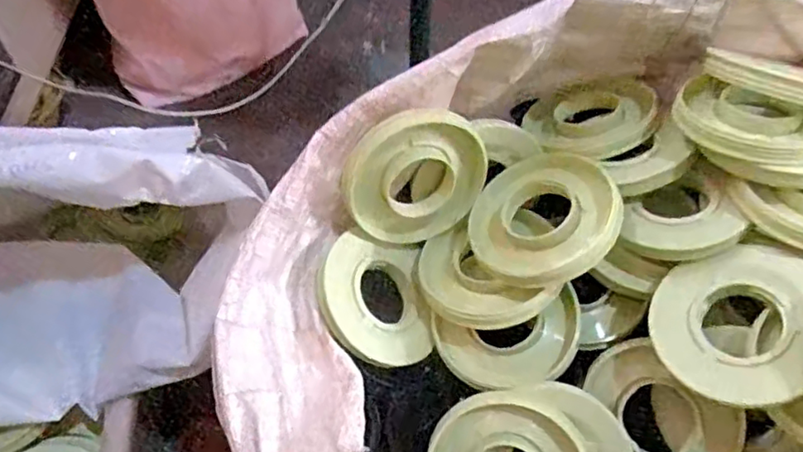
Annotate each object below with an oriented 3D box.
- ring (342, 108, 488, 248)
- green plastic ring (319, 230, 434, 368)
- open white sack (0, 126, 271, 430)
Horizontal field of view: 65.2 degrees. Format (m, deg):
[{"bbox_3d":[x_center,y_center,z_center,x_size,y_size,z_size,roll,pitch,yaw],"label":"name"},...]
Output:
[{"bbox_3d":[0.010,-0.043,0.556,0.123,0.127,0.025,22,19,-38],"label":"ring"},{"bbox_3d":[-0.024,0.066,0.564,0.112,0.021,0.114,21,55,-32],"label":"green plastic ring"},{"bbox_3d":[-0.322,0.034,0.619,0.346,0.266,0.238,-11,56,-10],"label":"open white sack"}]

